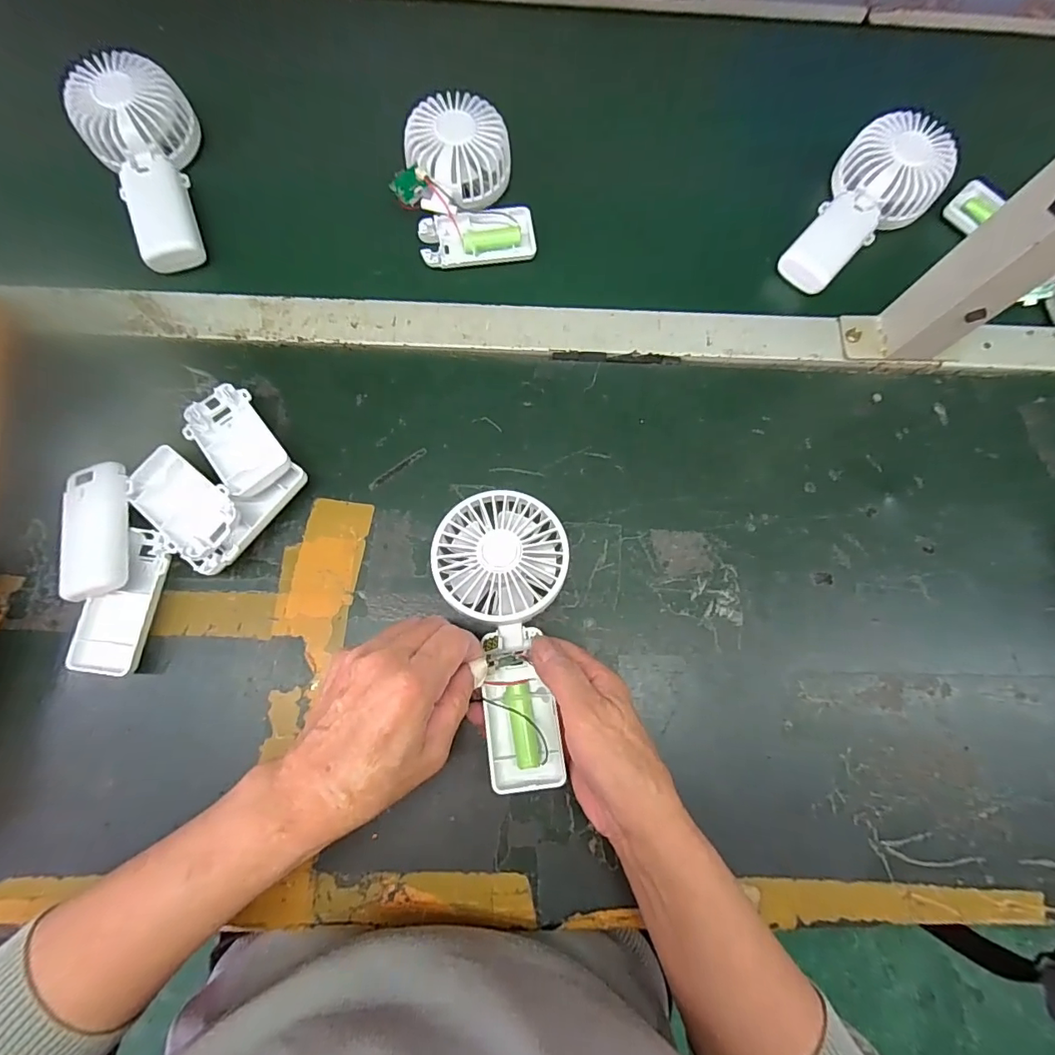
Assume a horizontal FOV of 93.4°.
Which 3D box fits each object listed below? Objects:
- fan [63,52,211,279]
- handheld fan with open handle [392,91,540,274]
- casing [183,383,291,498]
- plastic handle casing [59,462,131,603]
[{"bbox_3d":[-0.316,-0.294,0.413,0.084,0.039,0.168,-14,90,-5],"label":"fan"},{"bbox_3d":[-0.057,-0.287,0.413,0.098,0.040,0.131,-19,78,-6],"label":"handheld fan with open handle"},{"bbox_3d":[-0.214,-0.065,0.366,0.048,0.026,0.093,-35,80,-10],"label":"casing"},{"bbox_3d":[-0.296,0.001,0.341,0.042,0.013,0.091,-10,77,-4],"label":"plastic handle casing"}]

